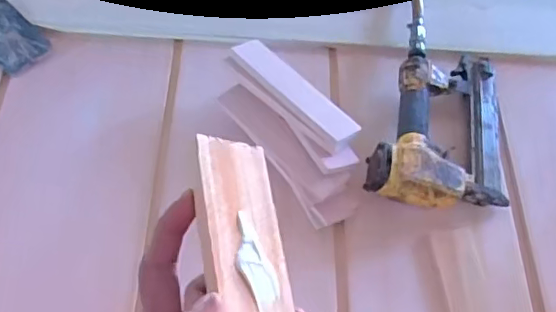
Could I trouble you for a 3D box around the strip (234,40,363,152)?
[{"bbox_3d":[0.018,-0.079,0.680,0.047,0.013,0.183,-37,67,-23],"label":"strip"}]

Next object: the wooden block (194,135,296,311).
[{"bbox_3d":[-0.011,0.072,0.290,0.052,0.004,0.177,12,58,-43],"label":"wooden block"}]

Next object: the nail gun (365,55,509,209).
[{"bbox_3d":[0.204,-0.045,0.715,0.172,0.068,0.247,9,58,2],"label":"nail gun"}]

